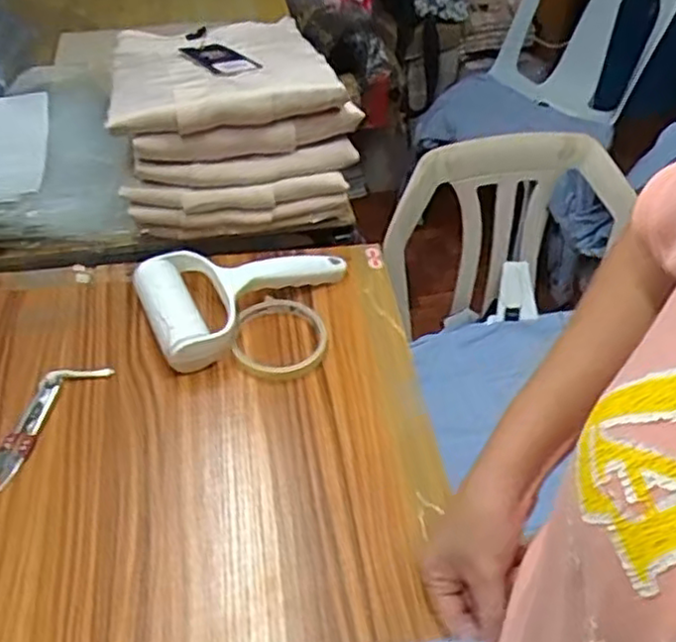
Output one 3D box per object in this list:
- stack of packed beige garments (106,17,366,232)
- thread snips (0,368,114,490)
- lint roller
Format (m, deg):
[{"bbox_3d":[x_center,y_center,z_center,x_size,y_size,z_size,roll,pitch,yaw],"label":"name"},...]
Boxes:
[{"bbox_3d":[-0.114,-0.225,0.701,0.218,0.126,0.260,-8,47,-10],"label":"stack of packed beige garments"},{"bbox_3d":[-0.237,0.075,0.543,0.039,0.007,0.125,21,49,17],"label":"thread snips"},{"bbox_3d":[-0.078,-0.027,0.622,0.186,0.047,0.113,-18,50,-18],"label":"lint roller"}]

